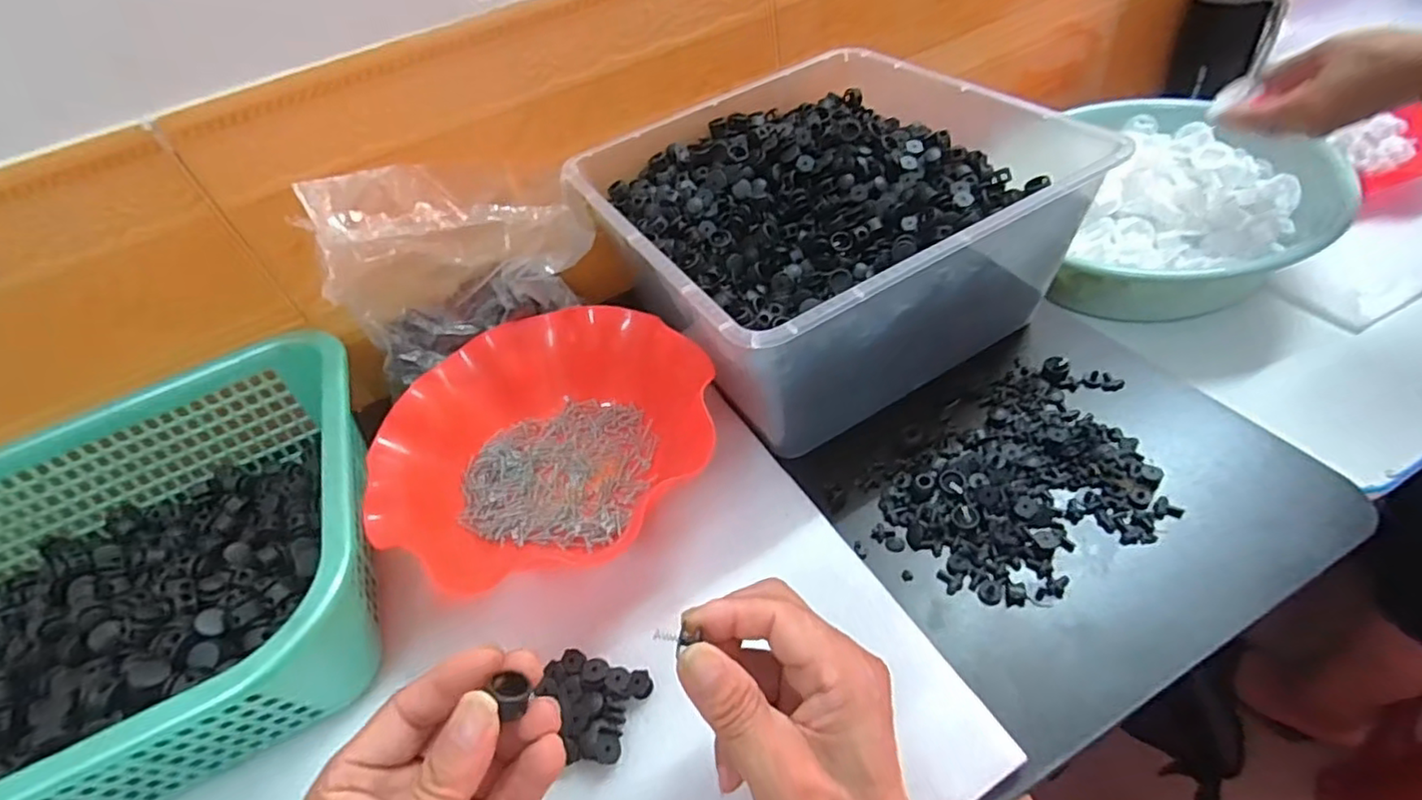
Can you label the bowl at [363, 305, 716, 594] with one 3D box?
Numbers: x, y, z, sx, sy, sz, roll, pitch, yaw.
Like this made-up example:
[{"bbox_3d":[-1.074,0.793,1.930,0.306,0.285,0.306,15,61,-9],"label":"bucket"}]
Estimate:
[{"bbox_3d":[-0.120,0.023,0.447,0.188,0.053,0.217,29,59,33],"label":"bowl"}]

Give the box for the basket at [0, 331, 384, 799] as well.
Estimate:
[{"bbox_3d":[-0.389,0.124,0.388,0.384,0.112,0.293,-26,50,-13],"label":"basket"}]

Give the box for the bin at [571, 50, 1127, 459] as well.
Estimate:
[{"bbox_3d":[0.081,-0.140,0.508,0.300,0.134,0.300,-28,50,-15],"label":"bin"}]

